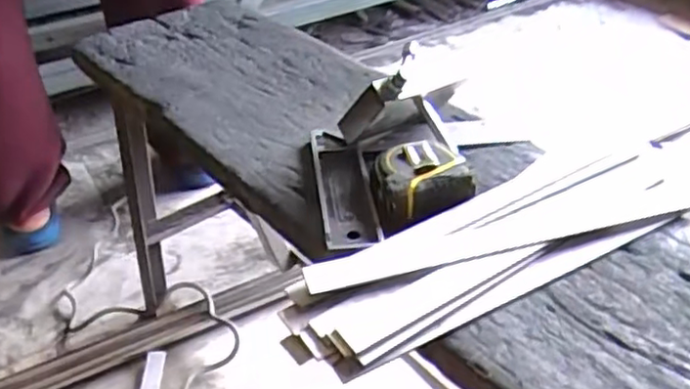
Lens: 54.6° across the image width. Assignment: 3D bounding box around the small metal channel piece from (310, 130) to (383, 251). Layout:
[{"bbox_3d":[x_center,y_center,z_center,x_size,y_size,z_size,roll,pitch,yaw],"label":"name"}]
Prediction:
[{"bbox_3d":[-0.002,-0.005,0.590,0.045,0.014,0.170,-7,37,-4],"label":"small metal channel piece"}]

